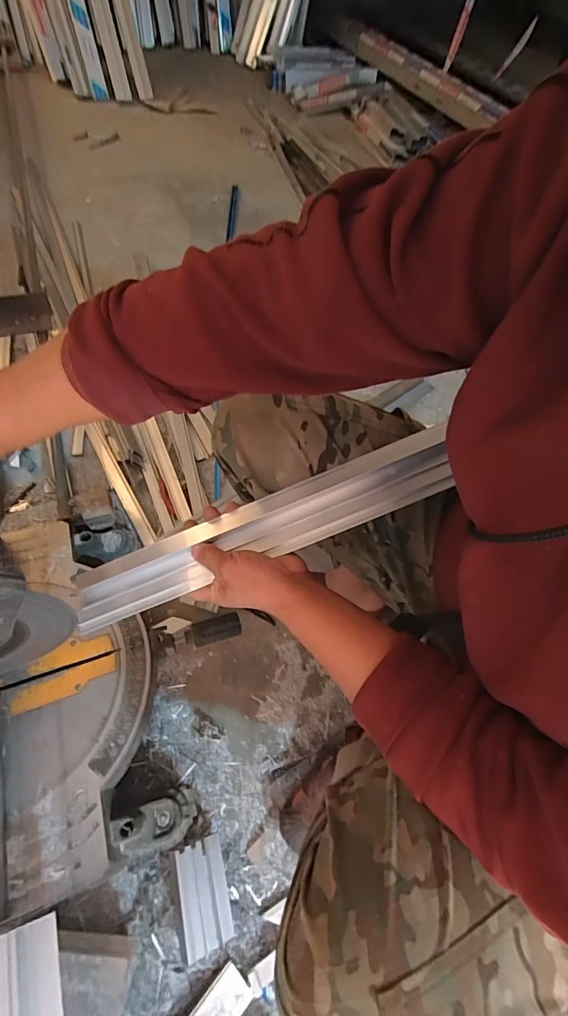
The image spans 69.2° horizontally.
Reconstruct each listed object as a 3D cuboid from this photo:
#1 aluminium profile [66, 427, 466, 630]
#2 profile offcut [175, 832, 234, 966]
[{"bbox_3d":[-0.028,0.023,0.433,0.413,0.015,0.066,-22,60,5],"label":"aluminium profile"},{"bbox_3d":[-0.108,0.497,0.530,0.068,0.032,0.109,16,50,-44],"label":"profile offcut"}]

